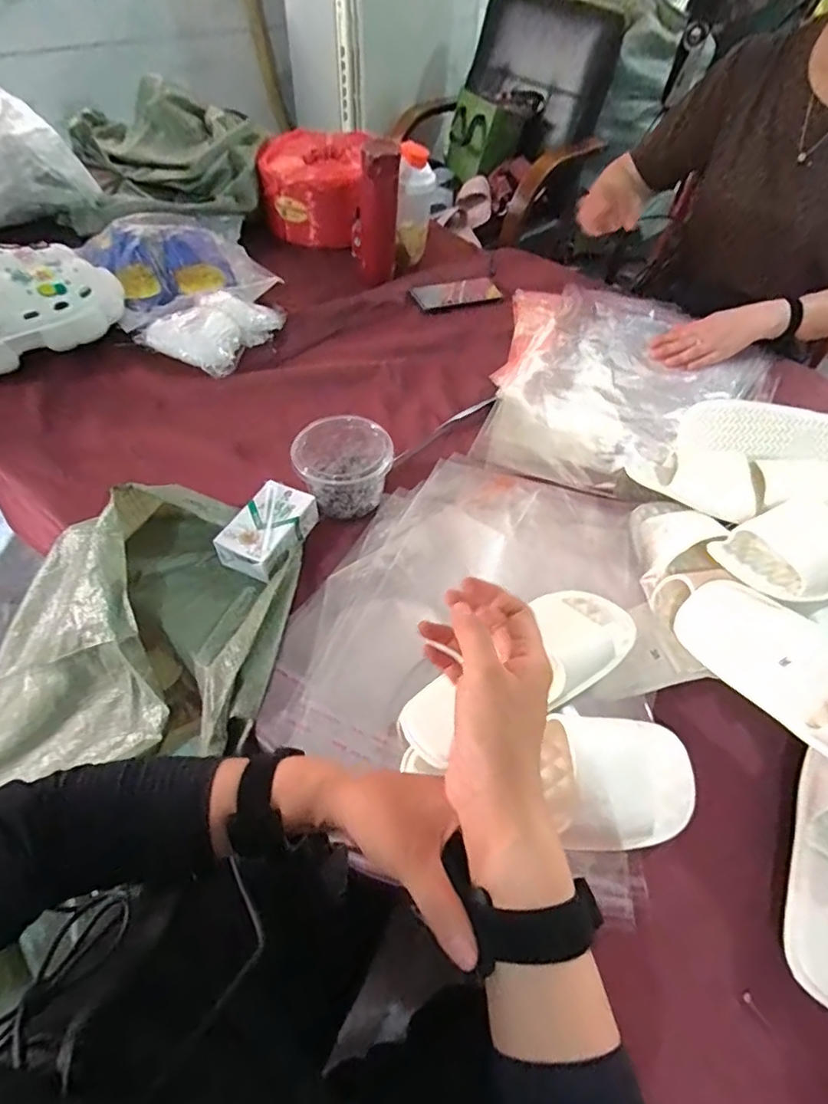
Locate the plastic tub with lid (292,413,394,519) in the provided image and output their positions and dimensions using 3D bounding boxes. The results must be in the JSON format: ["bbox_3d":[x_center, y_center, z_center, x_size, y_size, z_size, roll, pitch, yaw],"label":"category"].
[{"bbox_3d":[-0.086,-0.102,0.661,0.107,0.082,0.103,2,52,-2],"label":"plastic tub with lid"}]

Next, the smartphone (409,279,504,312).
[{"bbox_3d":[0.075,-0.456,0.957,0.153,0.012,0.059,-14,67,-9],"label":"smartphone"}]

